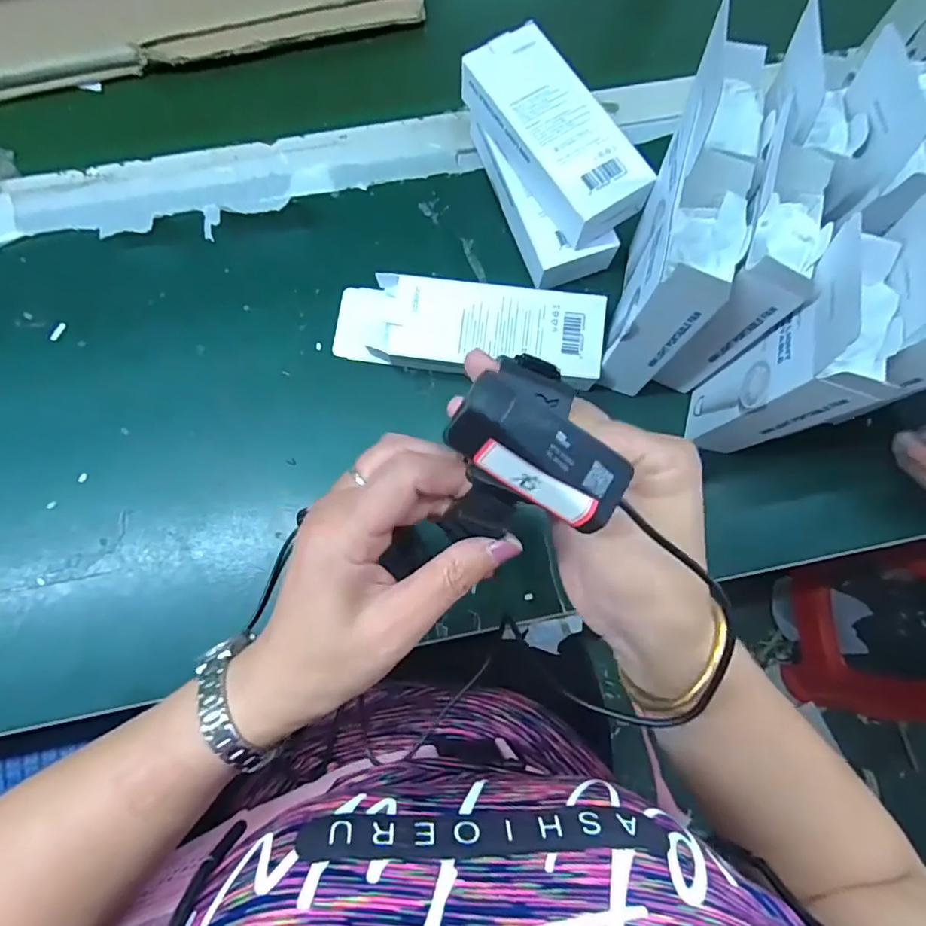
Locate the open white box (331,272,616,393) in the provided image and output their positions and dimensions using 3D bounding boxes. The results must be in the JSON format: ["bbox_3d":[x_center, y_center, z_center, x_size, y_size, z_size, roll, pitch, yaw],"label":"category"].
[{"bbox_3d":[0.001,-0.102,0.423,0.208,0.034,0.075,6,78,0],"label":"open white box"}]

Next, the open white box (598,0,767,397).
[{"bbox_3d":[0.139,-0.138,0.360,0.034,0.164,0.134,15,78,2],"label":"open white box"}]

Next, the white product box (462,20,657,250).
[{"bbox_3d":[0.071,-0.248,0.412,0.067,0.037,0.170,-32,80,-7],"label":"white product box"}]

